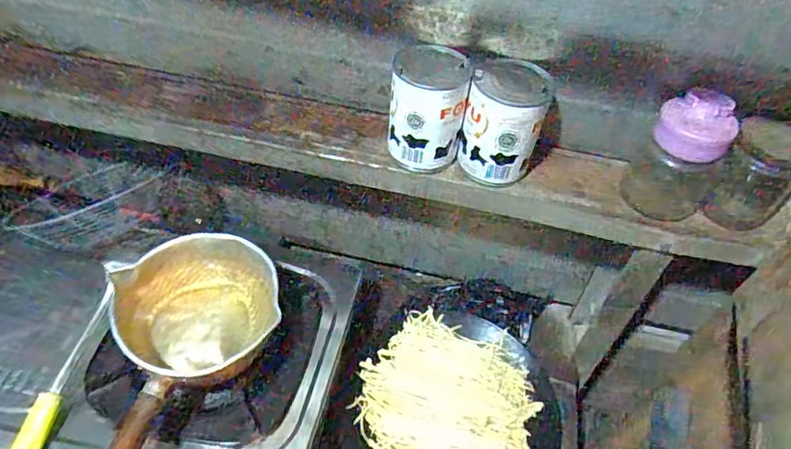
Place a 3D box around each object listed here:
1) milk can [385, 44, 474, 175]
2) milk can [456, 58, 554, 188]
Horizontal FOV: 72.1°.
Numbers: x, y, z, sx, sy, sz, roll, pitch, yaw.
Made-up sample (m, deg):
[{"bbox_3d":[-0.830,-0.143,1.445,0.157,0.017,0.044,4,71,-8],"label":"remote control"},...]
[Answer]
[{"bbox_3d":[0.031,-0.112,0.536,0.071,0.103,0.071,7,51,-1],"label":"milk can"},{"bbox_3d":[0.102,-0.097,0.529,0.072,0.098,0.067,3,51,-4],"label":"milk can"}]

